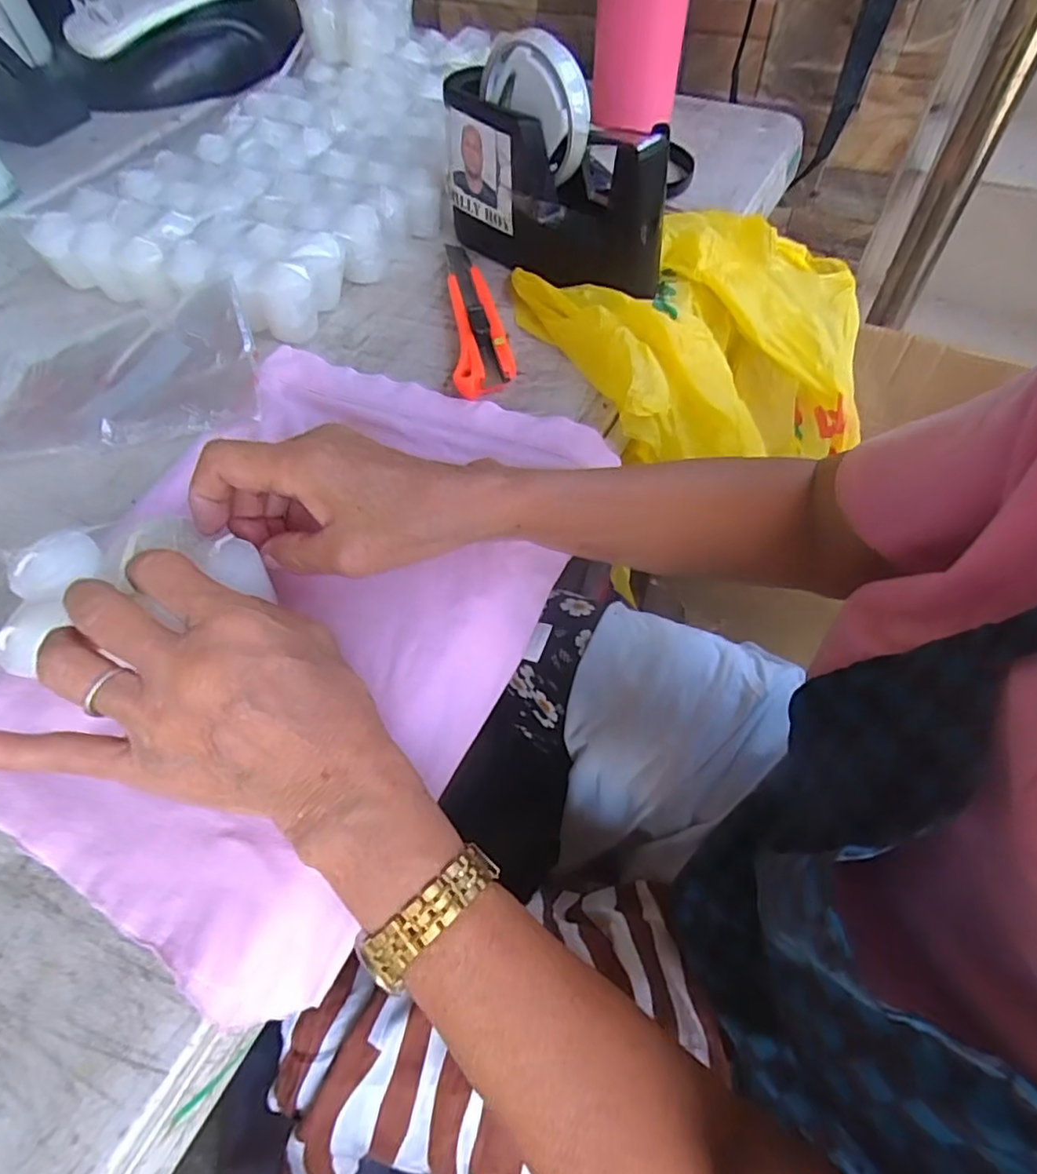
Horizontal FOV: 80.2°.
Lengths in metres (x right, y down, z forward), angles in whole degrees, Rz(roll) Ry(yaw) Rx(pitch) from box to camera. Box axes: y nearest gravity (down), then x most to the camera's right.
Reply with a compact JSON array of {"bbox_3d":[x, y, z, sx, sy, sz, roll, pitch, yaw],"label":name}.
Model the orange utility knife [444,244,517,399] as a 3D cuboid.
[{"bbox_3d":[-0.029,-0.197,0.435,0.039,0.017,0.175,-6,56,-1],"label":"orange utility knife"}]

